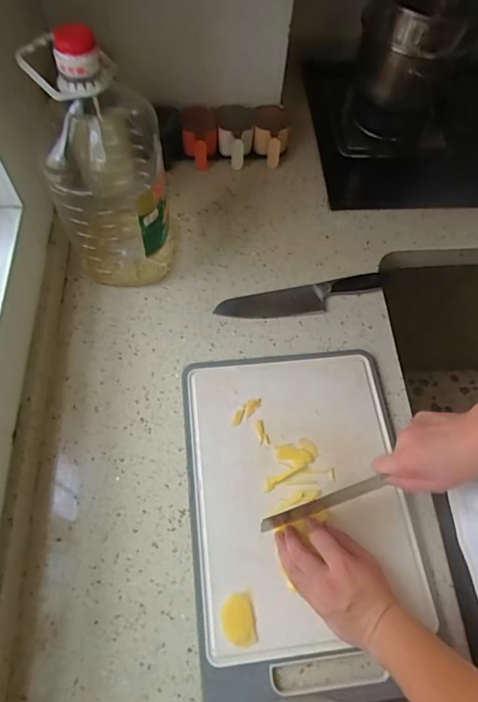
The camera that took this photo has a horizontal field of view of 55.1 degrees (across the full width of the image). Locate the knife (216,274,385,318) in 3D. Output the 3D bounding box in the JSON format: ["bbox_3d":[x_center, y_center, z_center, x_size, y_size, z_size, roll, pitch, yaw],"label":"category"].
[{"bbox_3d":[0.098,-0.087,0.737,0.265,0.023,0.052,-10,64,-7],"label":"knife"}]

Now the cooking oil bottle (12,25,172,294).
[{"bbox_3d":[-0.172,-0.245,0.625,0.129,0.344,0.147,-1,63,-3],"label":"cooking oil bottle"}]

